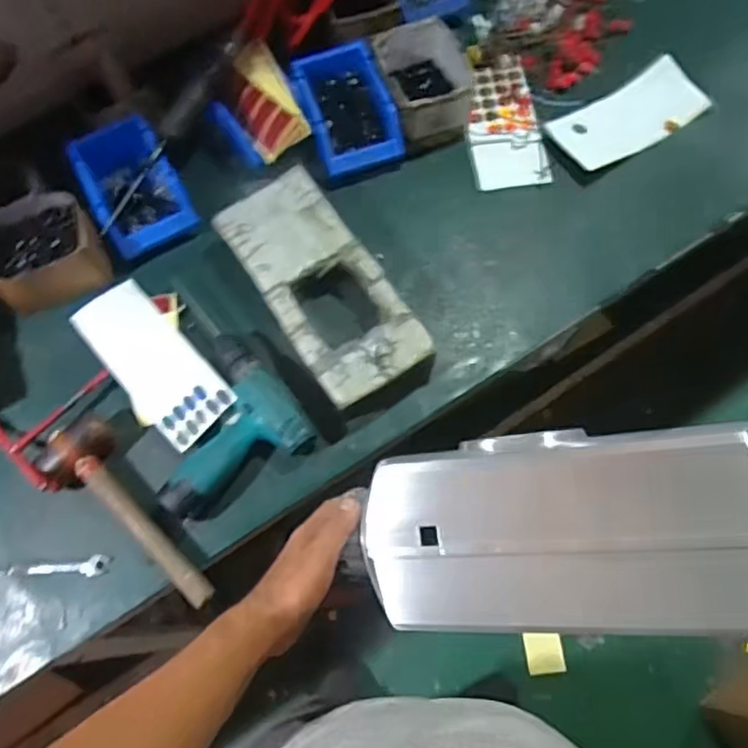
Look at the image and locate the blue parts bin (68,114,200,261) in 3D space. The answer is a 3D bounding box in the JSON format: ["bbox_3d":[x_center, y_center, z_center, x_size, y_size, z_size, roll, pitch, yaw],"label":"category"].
[{"bbox_3d":[-0.341,-0.260,0.885,0.127,0.081,0.189,-26,70,-8],"label":"blue parts bin"}]

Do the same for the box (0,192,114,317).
[{"bbox_3d":[-0.445,-0.161,0.843,0.151,0.074,0.126,-28,70,-8],"label":"box"}]

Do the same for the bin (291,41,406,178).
[{"bbox_3d":[-0.041,-0.386,0.928,0.125,0.081,0.186,-19,69,-5],"label":"bin"}]

